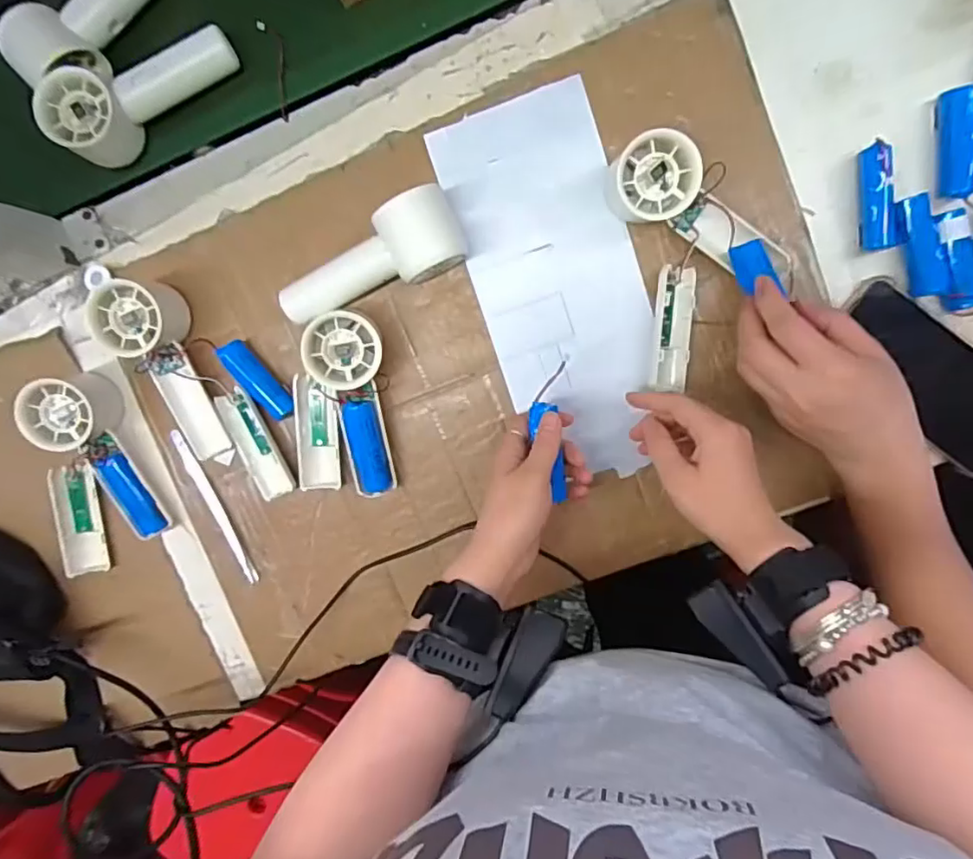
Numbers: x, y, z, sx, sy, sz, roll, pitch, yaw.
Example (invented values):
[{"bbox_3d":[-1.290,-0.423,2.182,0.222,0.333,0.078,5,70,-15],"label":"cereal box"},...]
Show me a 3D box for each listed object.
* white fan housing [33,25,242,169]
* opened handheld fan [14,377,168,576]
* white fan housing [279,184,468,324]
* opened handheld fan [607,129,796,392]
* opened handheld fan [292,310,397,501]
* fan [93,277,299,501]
[{"bbox_3d":[-0.265,-0.264,0.467,0.144,0.055,0.055,-30,93,8],"label":"white fan housing"},{"bbox_3d":[-0.341,0.042,0.504,0.095,0.057,0.158,-19,95,7],"label":"opened handheld fan"},{"bbox_3d":[-0.089,-0.128,0.462,0.146,0.050,0.056,-22,94,8],"label":"white fan housing"},{"bbox_3d":[0.165,-0.127,0.439,0.120,0.056,0.171,-15,95,7],"label":"opened handheld fan"},{"bbox_3d":[-0.118,-0.017,0.478,0.080,0.056,0.145,0,97,6],"label":"opened handheld fan"},{"bbox_3d":[-0.227,-0.035,0.497,0.087,0.051,0.207,-36,105,8],"label":"fan"}]

